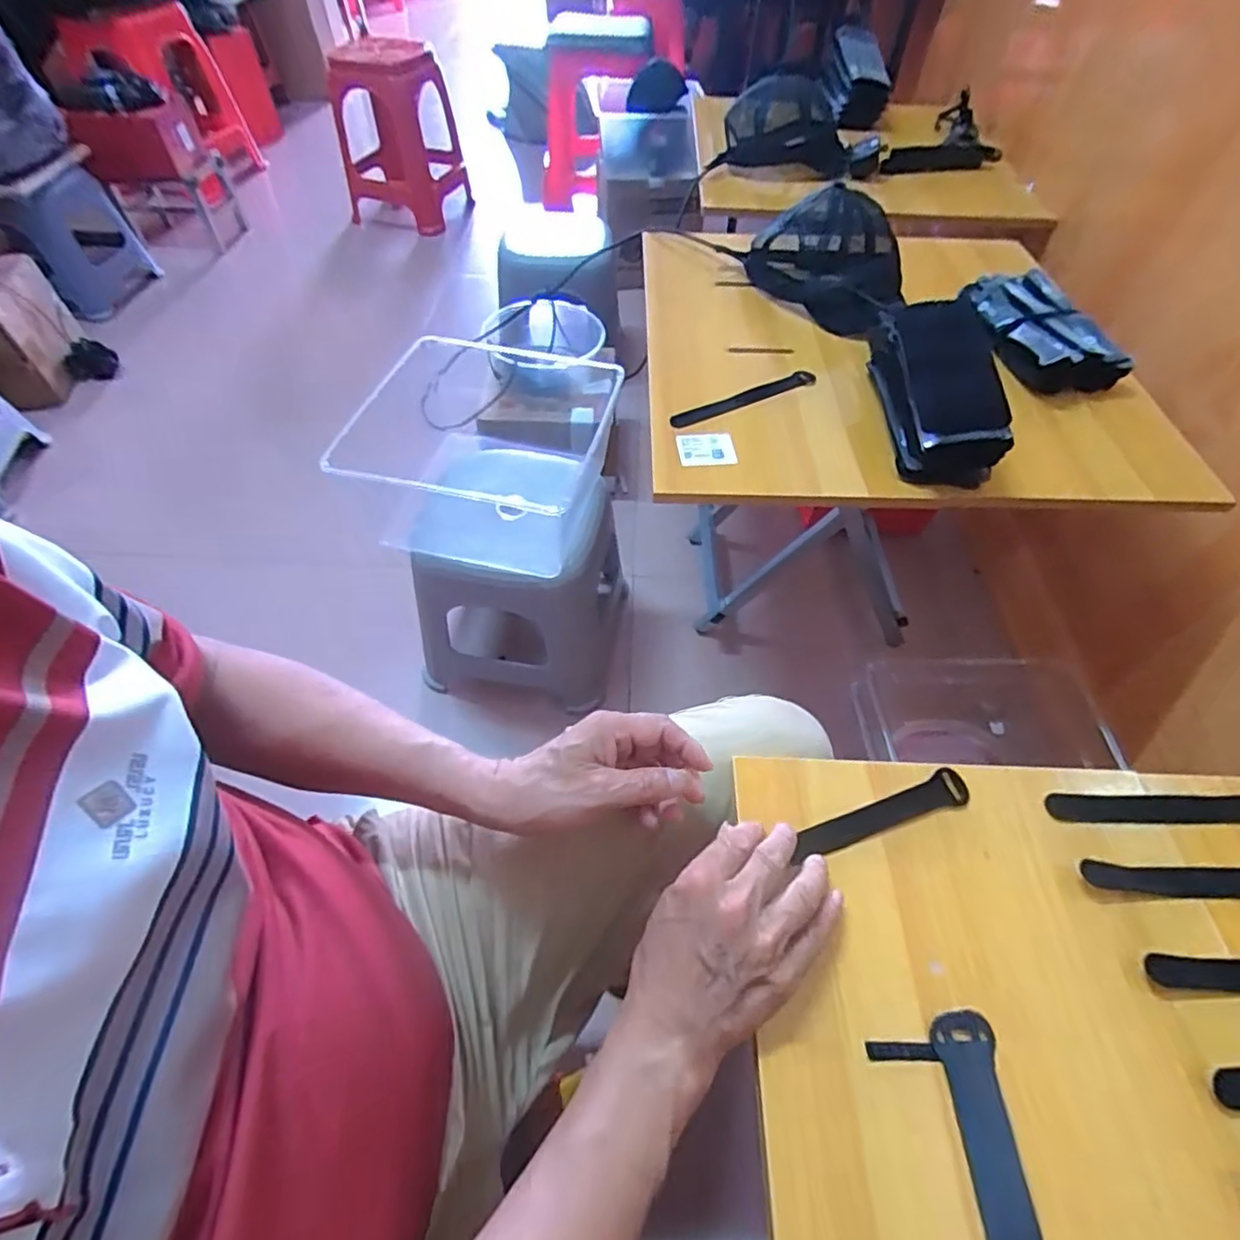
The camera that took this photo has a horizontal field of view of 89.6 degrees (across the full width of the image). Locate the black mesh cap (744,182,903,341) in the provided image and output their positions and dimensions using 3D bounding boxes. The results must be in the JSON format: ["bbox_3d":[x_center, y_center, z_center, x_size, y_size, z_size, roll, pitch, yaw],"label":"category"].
[{"bbox_3d":[0.273,-0.483,0.835,0.198,0.082,0.237,9,53,6],"label":"black mesh cap"}]

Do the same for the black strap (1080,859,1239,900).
[{"bbox_3d":[0.400,0.172,0.411,0.188,0.009,0.023,0,54,0],"label":"black strap"}]

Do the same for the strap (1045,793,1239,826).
[{"bbox_3d":[0.401,0.134,0.441,0.191,0.004,0.025,-1,54,0],"label":"strap"}]

